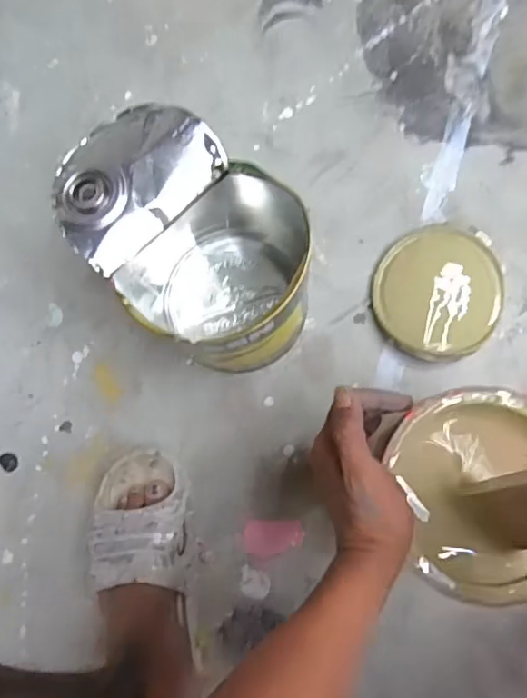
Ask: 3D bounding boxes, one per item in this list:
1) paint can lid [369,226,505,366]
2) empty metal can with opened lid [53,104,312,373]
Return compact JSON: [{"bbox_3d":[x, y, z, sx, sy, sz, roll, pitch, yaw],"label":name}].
[{"bbox_3d":[0.202,-0.066,0.661,0.143,0.024,0.155,0,82,3],"label":"paint can lid"},{"bbox_3d":[-0.065,-0.095,0.585,0.236,0.207,0.164,41,86,7],"label":"empty metal can with opened lid"}]

